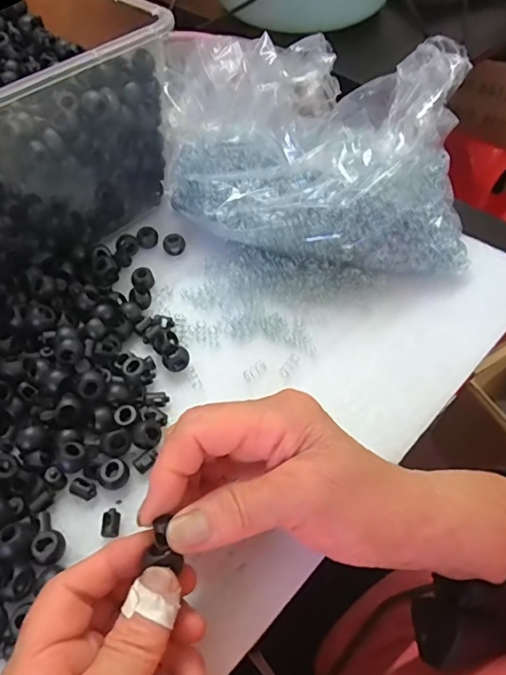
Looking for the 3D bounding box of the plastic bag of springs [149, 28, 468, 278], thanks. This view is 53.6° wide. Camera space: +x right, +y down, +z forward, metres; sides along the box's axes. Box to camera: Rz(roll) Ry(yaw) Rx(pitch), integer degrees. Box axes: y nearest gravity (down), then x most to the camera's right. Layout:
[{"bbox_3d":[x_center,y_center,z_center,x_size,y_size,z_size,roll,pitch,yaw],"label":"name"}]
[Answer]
[{"bbox_3d":[0.045,-0.131,0.376,0.222,0.116,0.131,0,54,1],"label":"plastic bag of springs"}]

